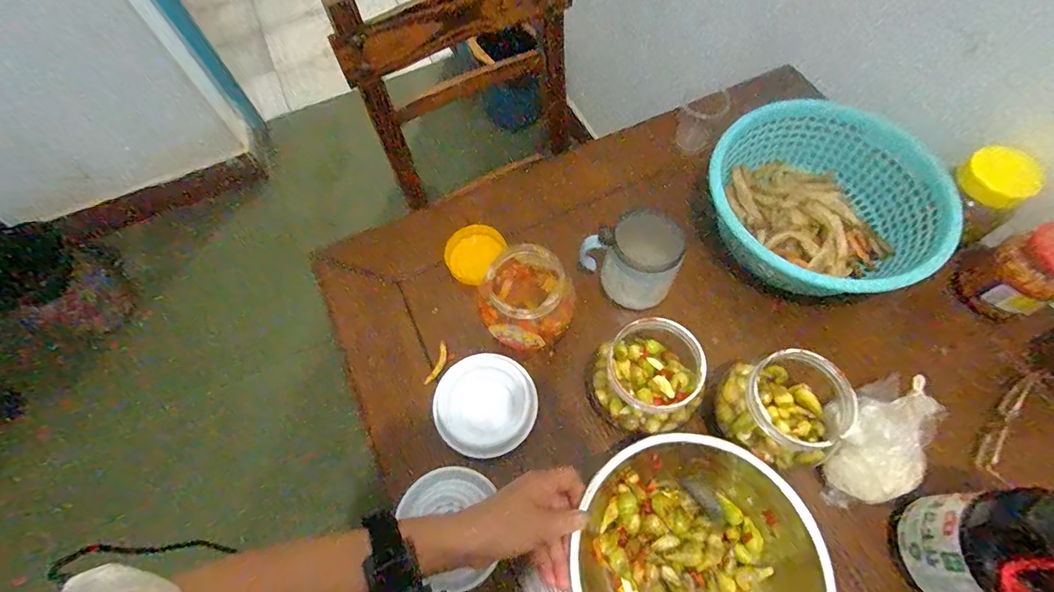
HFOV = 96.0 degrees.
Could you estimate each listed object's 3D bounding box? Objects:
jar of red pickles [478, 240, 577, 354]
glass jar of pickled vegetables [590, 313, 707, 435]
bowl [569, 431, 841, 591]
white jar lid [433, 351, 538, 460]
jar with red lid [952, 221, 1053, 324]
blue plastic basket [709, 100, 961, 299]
[{"bbox_3d":[0.005,0.008,0.512,0.084,0.107,0.086,-1,63,2],"label":"jar of red pickles"},{"bbox_3d":[0.123,0.086,0.478,0.094,0.099,0.093,-1,63,2],"label":"glass jar of pickled vegetables"},{"bbox_3d":[0.151,0.244,0.434,0.203,0.082,0.213,-1,63,2],"label":"bowl"},{"bbox_3d":[-0.046,0.118,0.519,0.107,0.017,0.109,-1,63,2],"label":"white jar lid"},{"bbox_3d":[0.552,-0.022,0.532,0.069,0.111,0.075,-1,63,2],"label":"jar with red lid"},{"bbox_3d":[0.361,-0.112,0.591,0.252,0.084,0.267,-1,63,2],"label":"blue plastic basket"}]

